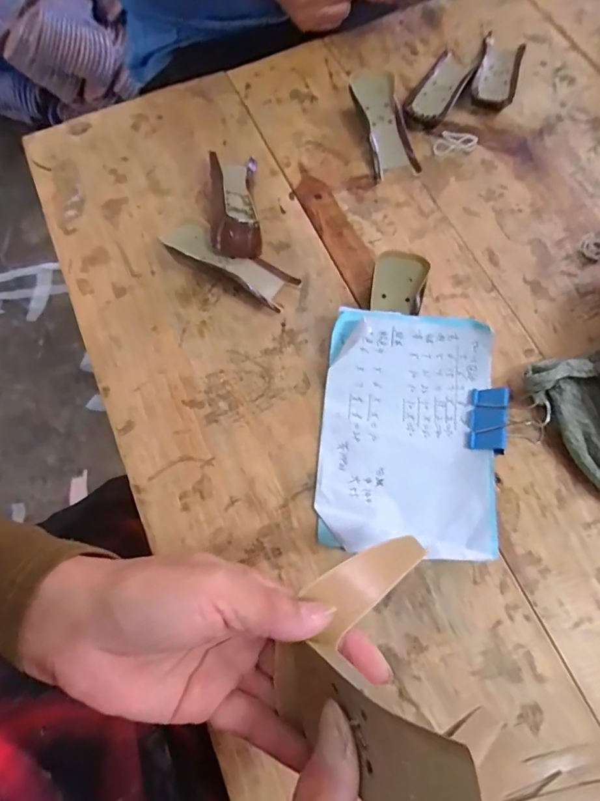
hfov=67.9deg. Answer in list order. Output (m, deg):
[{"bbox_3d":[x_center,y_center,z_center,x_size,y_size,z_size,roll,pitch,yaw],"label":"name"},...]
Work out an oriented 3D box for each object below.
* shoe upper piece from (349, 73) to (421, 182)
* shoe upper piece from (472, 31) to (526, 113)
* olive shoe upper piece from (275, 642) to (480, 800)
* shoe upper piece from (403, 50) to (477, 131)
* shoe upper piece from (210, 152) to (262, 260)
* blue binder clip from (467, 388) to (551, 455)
[{"bbox_3d":[0.086,-0.287,0.460,0.046,0.020,0.124,-11,69,-2],"label":"shoe upper piece"},{"bbox_3d":[0.217,-0.361,0.485,0.044,0.017,0.118,17,71,8],"label":"shoe upper piece"},{"bbox_3d":[0.021,0.128,0.171,0.007,0.113,0.040,0,81,-29],"label":"olive shoe upper piece"},{"bbox_3d":[0.151,-0.336,0.479,0.044,0.014,0.121,27,73,11],"label":"shoe upper piece"},{"bbox_3d":[-0.061,-0.188,0.421,0.043,0.036,0.124,-6,69,0],"label":"shoe upper piece"},{"bbox_3d":[0.168,0.016,0.351,0.066,0.019,0.050,4,70,3],"label":"blue binder clip"}]

